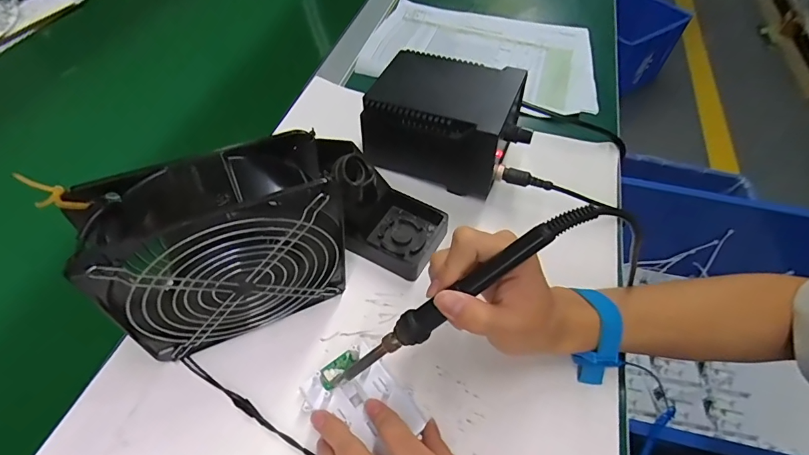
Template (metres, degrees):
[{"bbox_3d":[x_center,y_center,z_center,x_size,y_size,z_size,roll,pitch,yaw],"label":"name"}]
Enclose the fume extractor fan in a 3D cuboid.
[{"bbox_3d":[-0.118,0.021,0.308,0.156,0.155,0.057,-20,55,-20],"label":"fume extractor fan"}]

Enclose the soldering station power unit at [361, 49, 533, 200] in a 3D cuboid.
[{"bbox_3d":[0.047,-0.115,0.458,0.165,0.073,0.112,23,52,13],"label":"soldering station power unit"}]

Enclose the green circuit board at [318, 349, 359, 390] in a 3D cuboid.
[{"bbox_3d":[-0.049,0.106,0.328,0.017,0.004,0.034,37,52,25],"label":"green circuit board"}]

